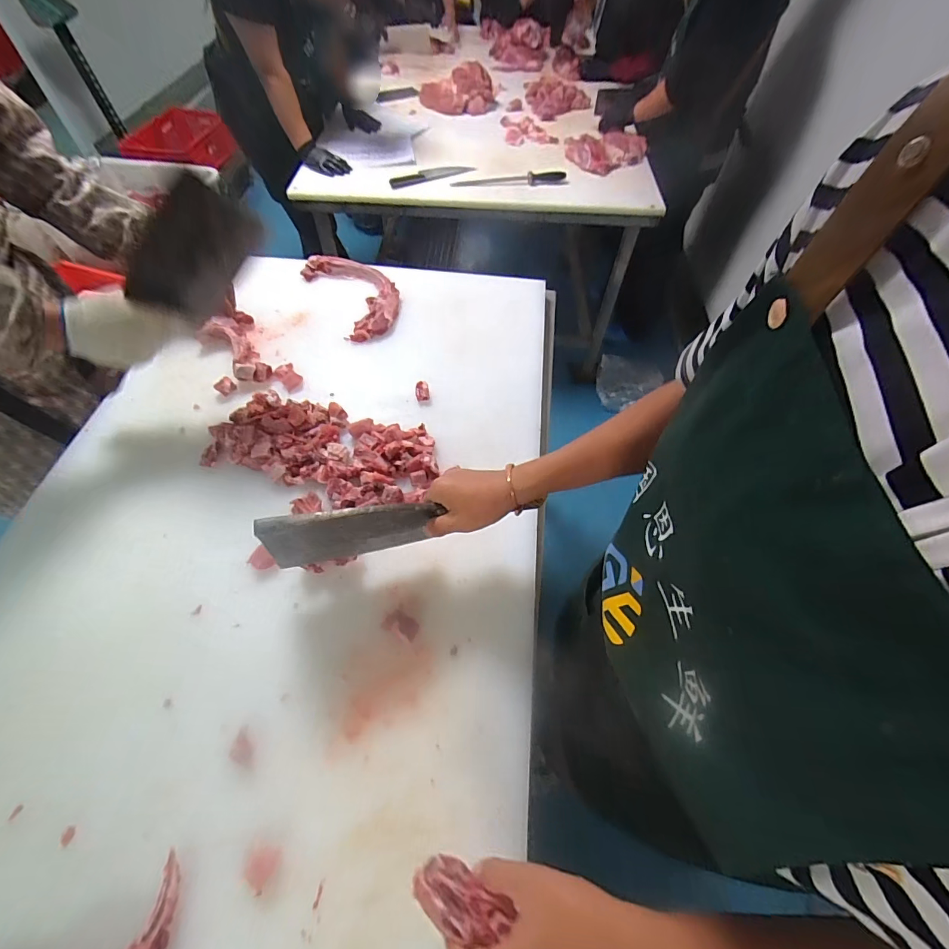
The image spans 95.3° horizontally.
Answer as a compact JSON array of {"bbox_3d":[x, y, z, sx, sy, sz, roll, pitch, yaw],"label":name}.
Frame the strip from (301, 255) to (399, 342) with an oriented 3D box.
[{"bbox_3d":[-0.255,-0.403,0.945,0.153,0.030,0.272,-29,64,-19],"label":"strip"}]

